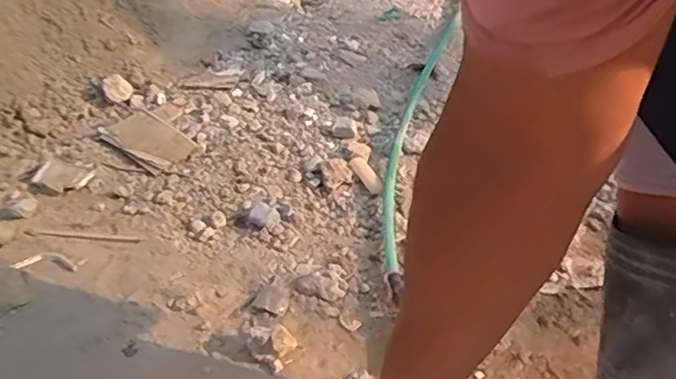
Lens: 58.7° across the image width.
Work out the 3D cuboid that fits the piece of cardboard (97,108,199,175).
[{"bbox_3d":[-0.362,-0.097,1.144,0.191,0.019,0.112,27,42,33],"label":"piece of cardboard"}]

